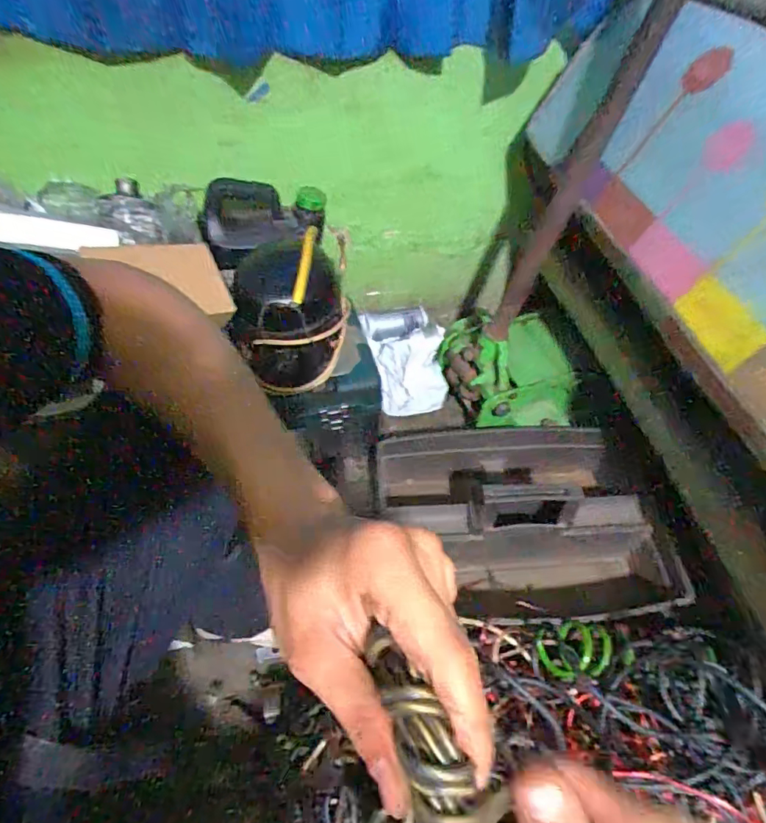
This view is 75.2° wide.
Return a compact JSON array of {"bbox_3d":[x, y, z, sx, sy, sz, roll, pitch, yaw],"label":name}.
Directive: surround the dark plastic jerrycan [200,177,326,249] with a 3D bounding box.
[{"bbox_3d":[-0.183,-0.311,0.775,0.198,0.086,0.066,-22,57,-18],"label":"dark plastic jerrycan"}]

